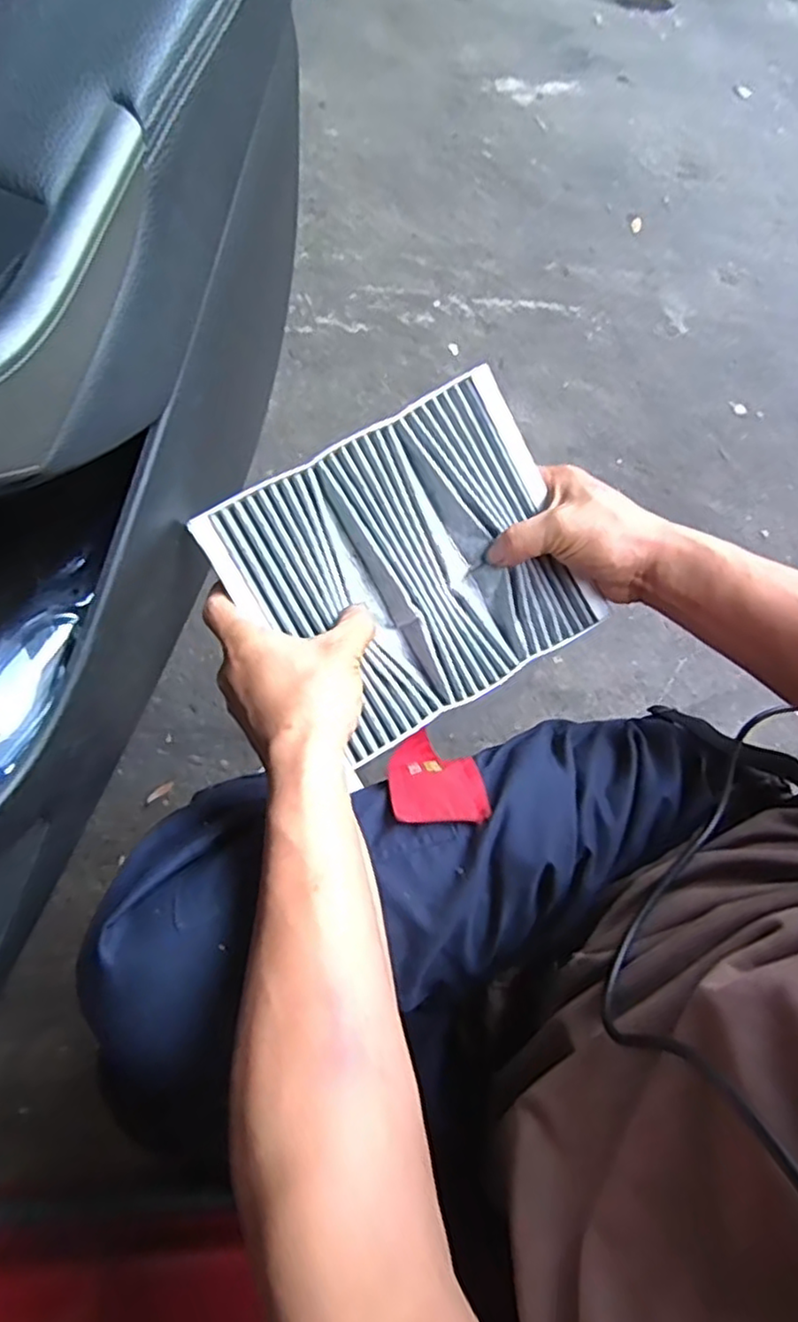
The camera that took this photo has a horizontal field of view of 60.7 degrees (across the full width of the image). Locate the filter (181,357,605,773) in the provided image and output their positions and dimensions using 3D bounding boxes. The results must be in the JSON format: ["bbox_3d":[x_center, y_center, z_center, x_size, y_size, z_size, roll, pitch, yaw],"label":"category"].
[{"bbox_3d":[0.008,-0.064,0.490,0.225,0.022,0.199,-30,96,-5],"label":"filter"}]

